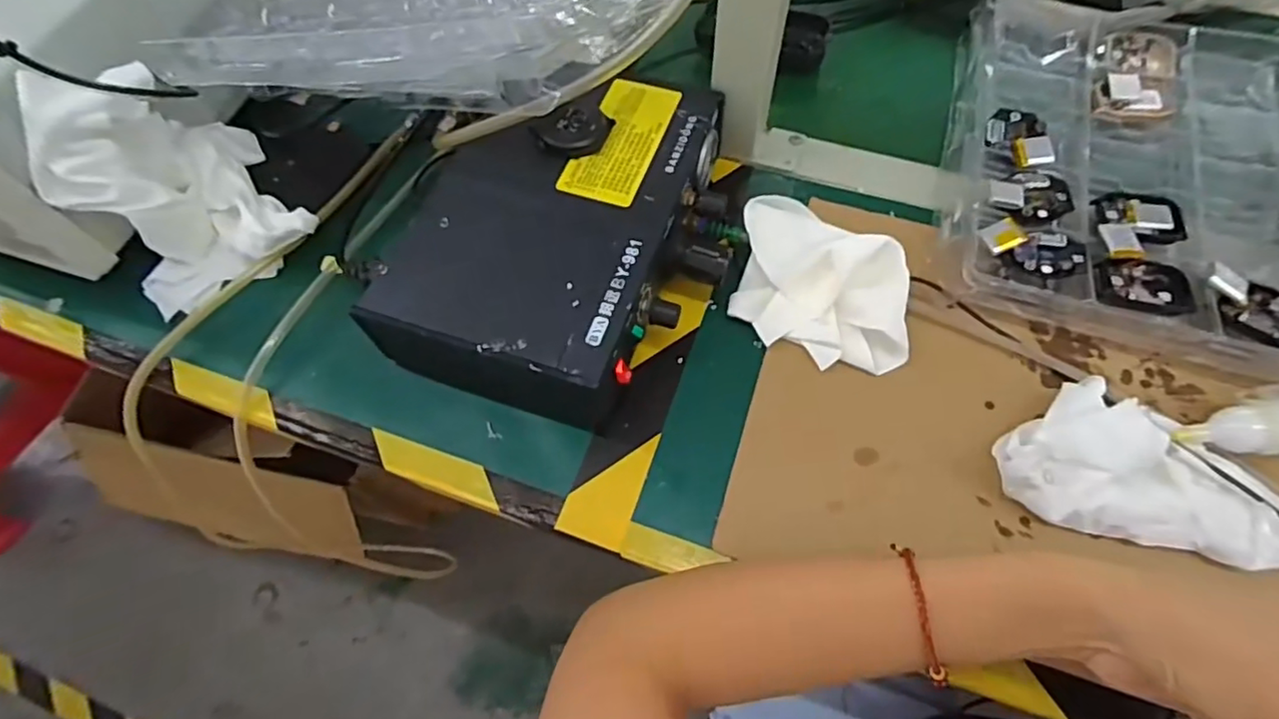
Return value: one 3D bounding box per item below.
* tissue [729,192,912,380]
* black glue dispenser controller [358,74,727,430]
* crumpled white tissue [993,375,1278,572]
[{"bbox_3d":[0.119,-0.055,0.394,0.111,0.042,0.112,11,65,8],"label":"tissue"},{"bbox_3d":[-0.037,-0.086,0.402,0.193,0.065,0.252,15,65,10],"label":"black glue dispenser controller"},{"bbox_3d":[0.272,0.060,0.339,0.139,0.028,0.083,14,65,9],"label":"crumpled white tissue"}]

